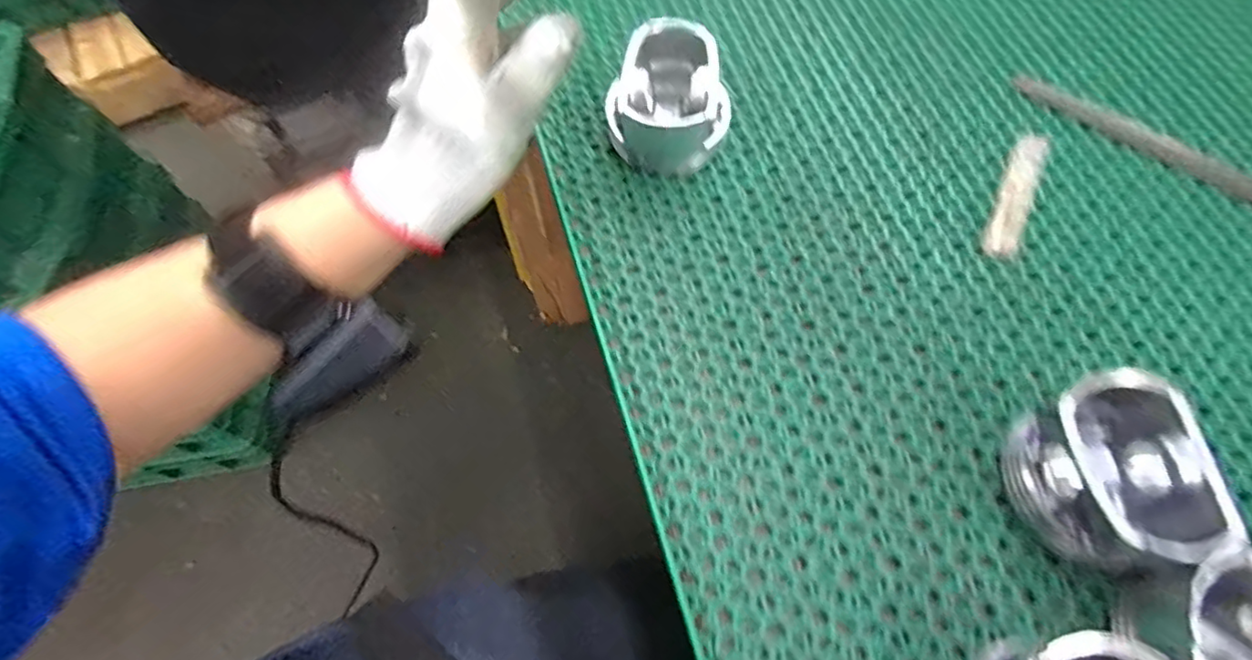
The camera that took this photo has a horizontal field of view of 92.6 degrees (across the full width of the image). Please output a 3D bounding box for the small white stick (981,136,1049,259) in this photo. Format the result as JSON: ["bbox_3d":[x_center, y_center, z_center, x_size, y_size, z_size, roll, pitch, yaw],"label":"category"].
[{"bbox_3d":[0.239,-0.083,0.364,0.020,0.004,0.099,26,70,12],"label":"small white stick"}]

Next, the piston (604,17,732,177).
[{"bbox_3d":[0.031,-0.146,0.369,0.068,0.051,0.084,16,68,8],"label":"piston"}]

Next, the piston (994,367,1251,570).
[{"bbox_3d":[0.216,0.063,0.270,0.059,0.053,0.078,2,67,2],"label":"piston"}]

